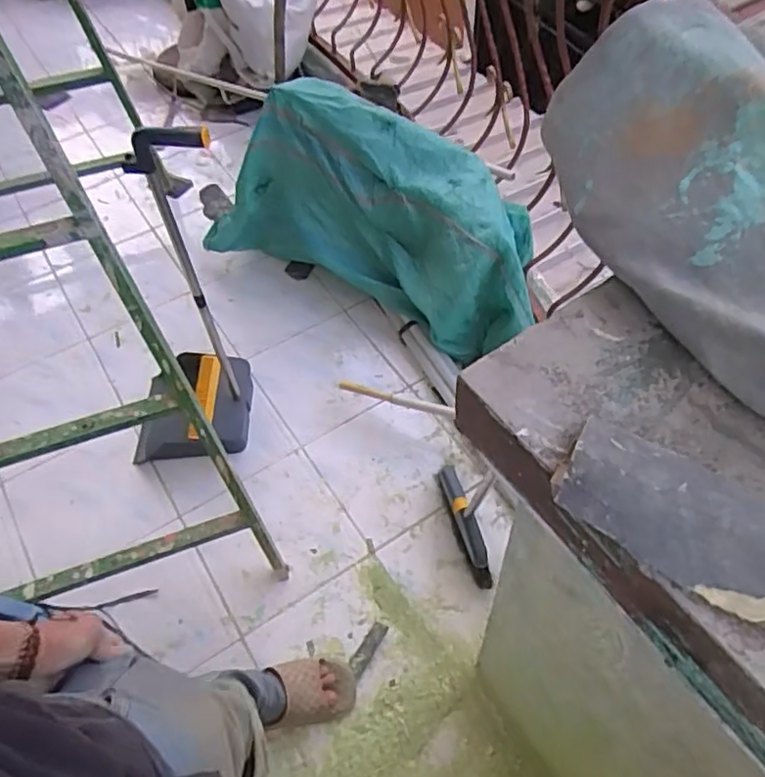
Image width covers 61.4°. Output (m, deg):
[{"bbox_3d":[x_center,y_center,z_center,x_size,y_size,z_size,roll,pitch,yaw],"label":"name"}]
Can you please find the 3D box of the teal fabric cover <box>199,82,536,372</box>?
[{"bbox_3d":[-0.001,-0.432,1.586,0.837,0.348,0.335,29,63,21],"label":"teal fabric cover"}]

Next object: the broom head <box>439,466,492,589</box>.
[{"bbox_3d":[0.158,0.259,1.250,0.036,0.105,0.237,-15,57,-6],"label":"broom head"}]

